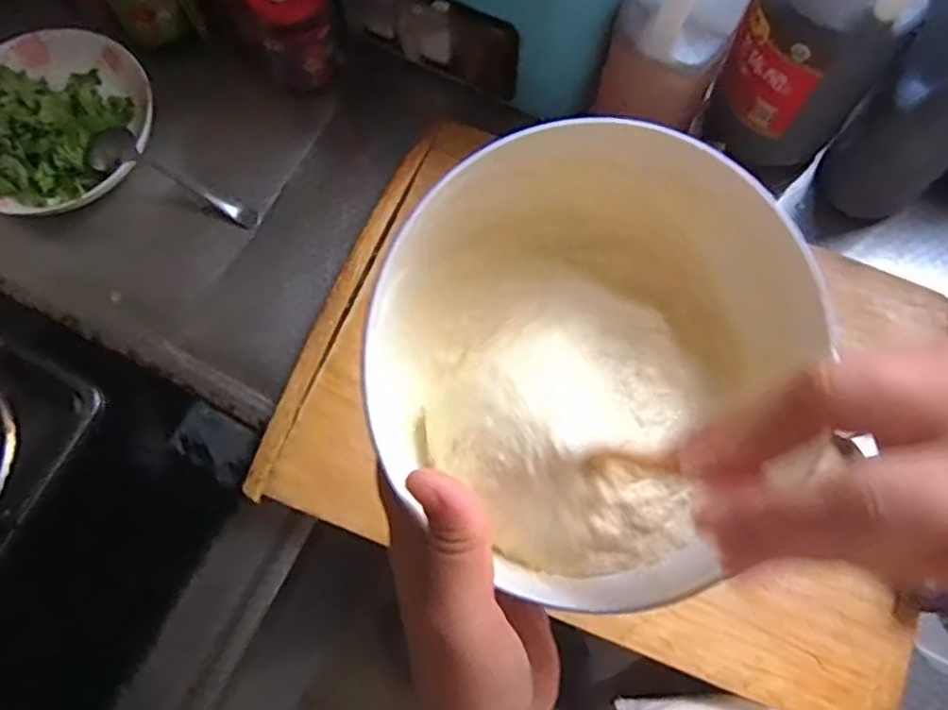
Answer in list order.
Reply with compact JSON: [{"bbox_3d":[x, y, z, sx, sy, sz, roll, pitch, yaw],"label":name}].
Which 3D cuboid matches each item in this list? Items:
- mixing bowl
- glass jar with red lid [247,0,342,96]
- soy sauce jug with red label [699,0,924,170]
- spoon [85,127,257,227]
[{"bbox_3d":[0.037,-0.005,0.264,0.165,0.068,0.161,0,73,1],"label":"mixing bowl"},{"bbox_3d":[-0.159,-0.295,0.621,0.062,0.115,0.064,0,73,1],"label":"glass jar with red lid"},{"bbox_3d":[0.259,-0.253,0.502,0.114,0.255,0.087,33,76,10],"label":"soy sauce jug with red label"},{"bbox_3d":[-0.267,-0.154,0.613,0.156,0.020,0.043,28,74,-6],"label":"spoon"}]

